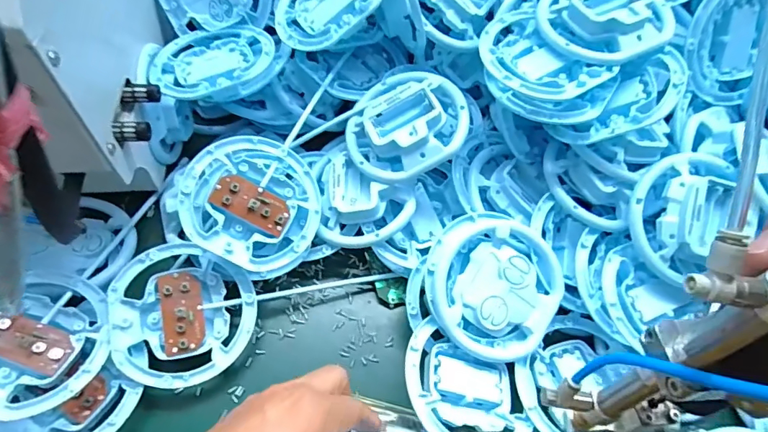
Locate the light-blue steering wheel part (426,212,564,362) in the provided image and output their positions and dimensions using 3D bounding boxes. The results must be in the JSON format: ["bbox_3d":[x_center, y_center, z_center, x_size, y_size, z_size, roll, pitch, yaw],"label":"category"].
[{"bbox_3d":[0.082,0.050,0.355,0.104,0.020,0.104,2,78,-9],"label":"light-blue steering wheel part"}]

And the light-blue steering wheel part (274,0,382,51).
[{"bbox_3d":[-0.047,-0.191,0.407,0.105,0.012,0.099,-9,68,22],"label":"light-blue steering wheel part"}]

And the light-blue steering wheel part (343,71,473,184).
[{"bbox_3d":[0.015,-0.080,0.384,0.101,0.025,0.101,-6,69,15],"label":"light-blue steering wheel part"}]

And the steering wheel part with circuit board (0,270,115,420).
[{"bbox_3d":[-0.248,0.087,0.321,0.100,0.022,0.100,11,50,-14],"label":"steering wheel part with circuit board"}]

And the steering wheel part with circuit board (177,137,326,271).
[{"bbox_3d":[-0.104,-0.011,0.368,0.104,0.016,0.099,4,78,-23],"label":"steering wheel part with circuit board"}]

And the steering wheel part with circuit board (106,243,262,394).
[{"bbox_3d":[-0.153,0.075,0.356,0.103,0.022,0.103,5,69,-13],"label":"steering wheel part with circuit board"}]

